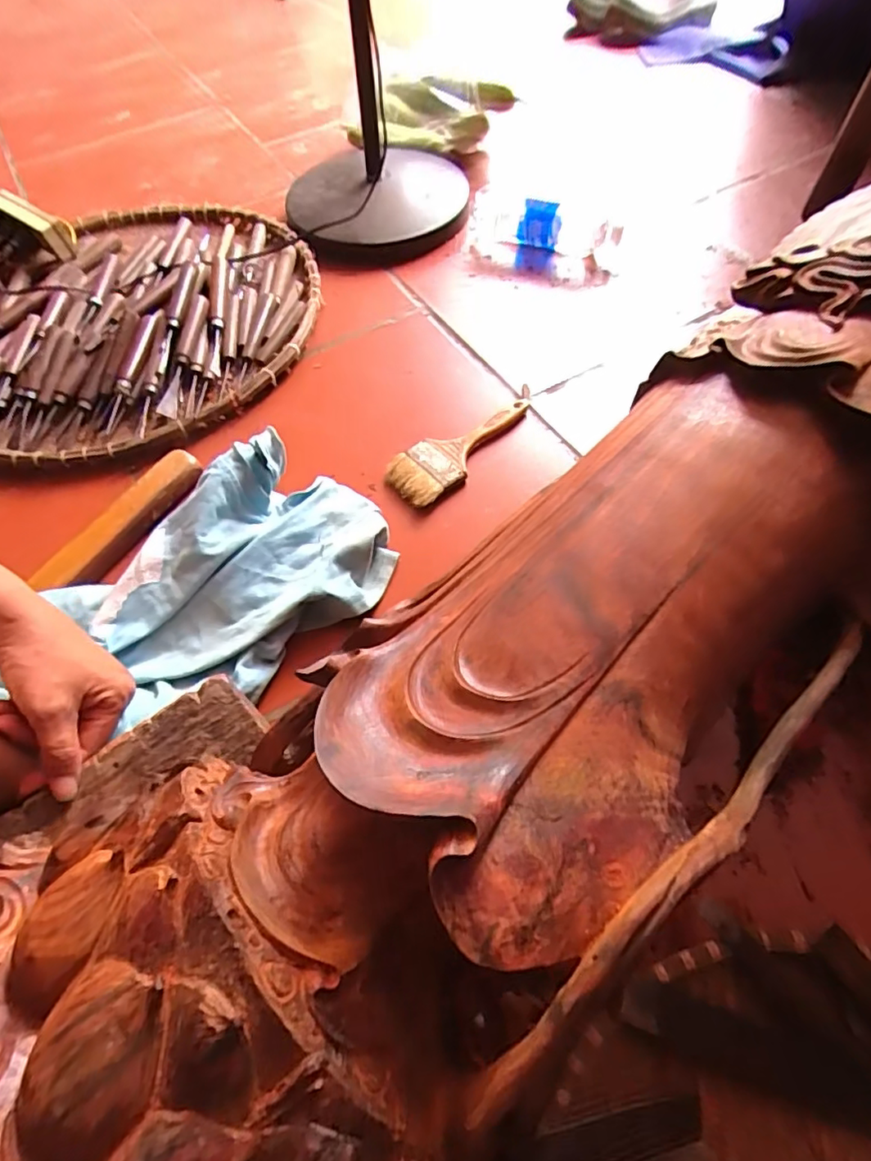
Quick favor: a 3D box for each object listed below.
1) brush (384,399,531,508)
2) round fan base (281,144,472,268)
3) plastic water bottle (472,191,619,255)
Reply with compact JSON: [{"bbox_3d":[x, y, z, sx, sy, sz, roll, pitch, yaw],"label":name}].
[{"bbox_3d":[0.031,-0.141,0.591,0.180,0.019,0.066,-37,64,-19],"label":"brush"},{"bbox_3d":[-0.092,-0.593,0.850,0.262,0.067,0.277,-2,59,3],"label":"round fan base"},{"bbox_3d":[0.154,-0.495,0.776,0.212,0.064,0.057,23,63,17],"label":"plastic water bottle"}]

